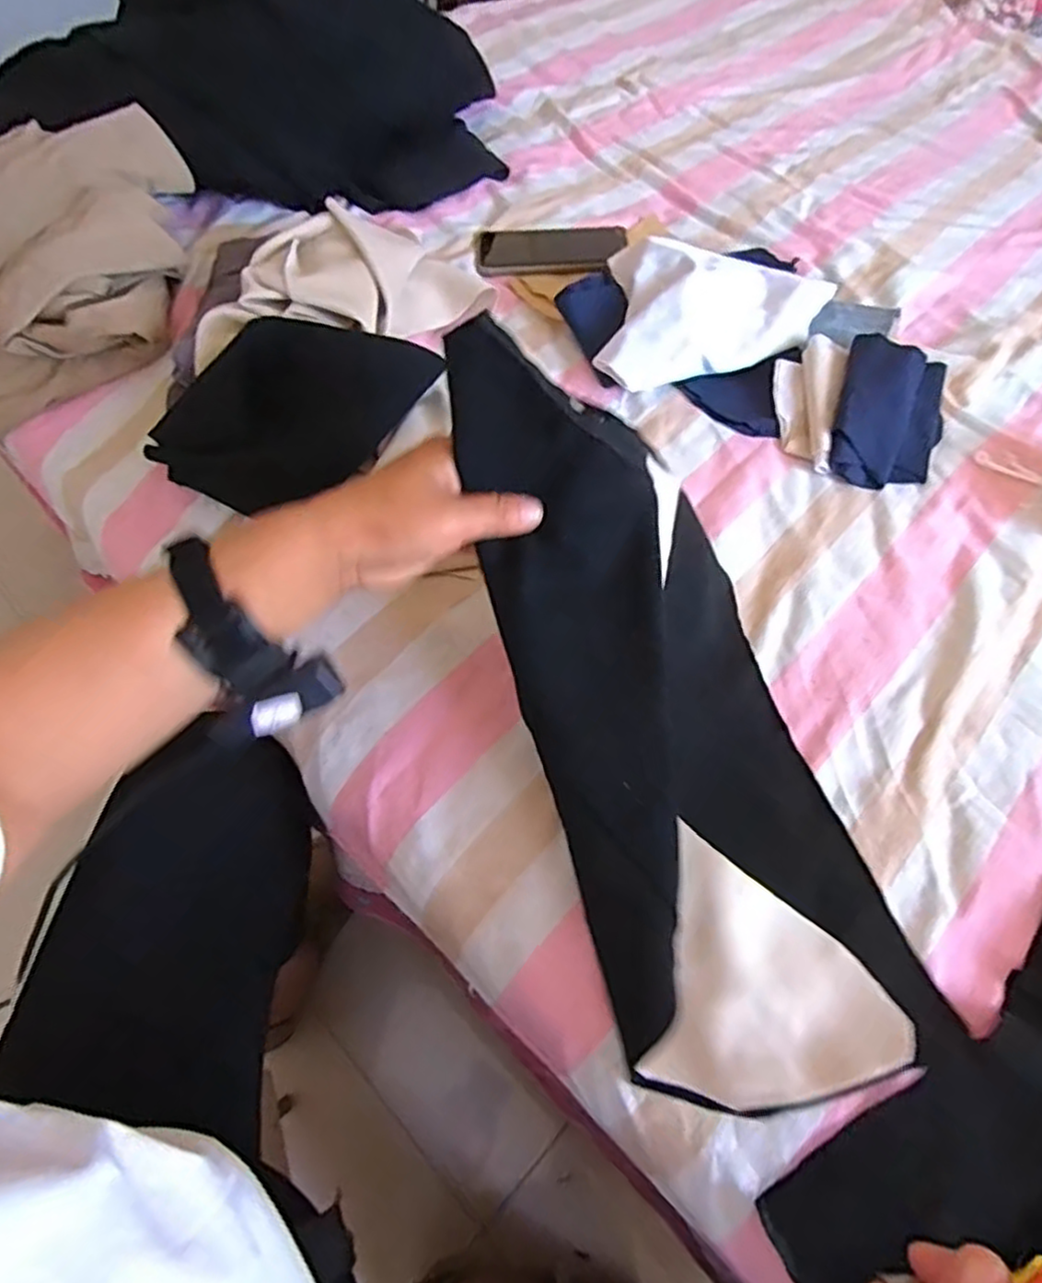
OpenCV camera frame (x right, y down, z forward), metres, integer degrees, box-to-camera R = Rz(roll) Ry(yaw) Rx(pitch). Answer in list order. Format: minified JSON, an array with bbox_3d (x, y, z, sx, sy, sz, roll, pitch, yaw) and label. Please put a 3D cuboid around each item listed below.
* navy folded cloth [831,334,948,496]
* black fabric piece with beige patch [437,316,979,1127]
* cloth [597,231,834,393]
[{"bbox_3d":[0.317,-0.194,0.601,0.093,0.016,0.144,24,75,-8],"label":"navy folded cloth"},{"bbox_3d":[0.084,0.032,0.409,0.187,0.110,0.449,-24,89,-15],"label":"black fabric piece with beige patch"},{"bbox_3d":[0.180,-0.302,0.637,0.222,0.058,0.164,2,58,1],"label":"cloth"}]

